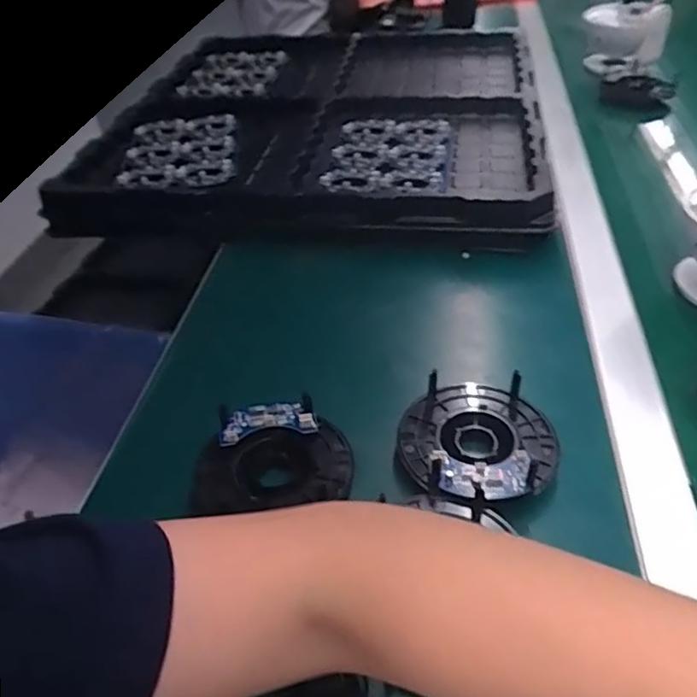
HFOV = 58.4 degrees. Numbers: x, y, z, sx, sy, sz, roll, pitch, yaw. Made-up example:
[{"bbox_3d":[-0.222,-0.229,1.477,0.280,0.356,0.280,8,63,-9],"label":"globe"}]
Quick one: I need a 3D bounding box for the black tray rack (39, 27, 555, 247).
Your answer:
[{"bbox_3d":[-0.030,-0.315,0.816,0.536,0.050,0.579,2,41,7],"label":"black tray rack"}]

